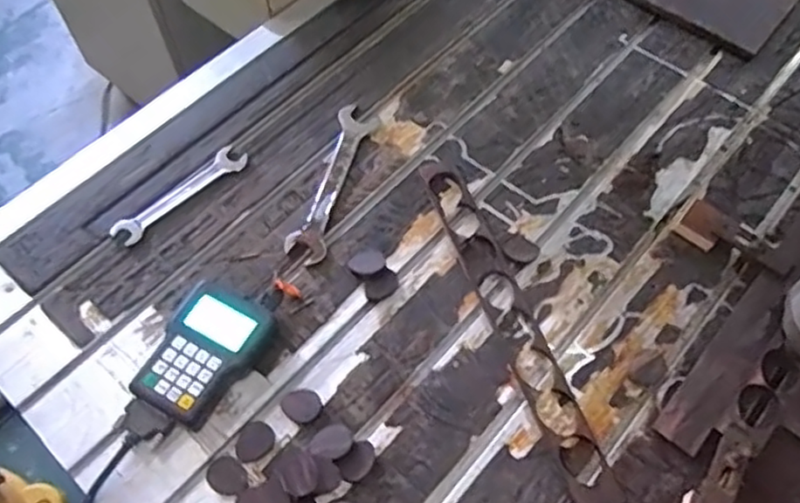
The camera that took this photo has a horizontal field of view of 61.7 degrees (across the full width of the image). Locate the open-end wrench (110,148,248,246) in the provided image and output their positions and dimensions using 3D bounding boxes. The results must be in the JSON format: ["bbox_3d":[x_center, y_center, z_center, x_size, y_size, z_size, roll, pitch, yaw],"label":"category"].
[{"bbox_3d":[-0.279,-0.074,0.859,0.189,0.008,0.036,-41,67,-21],"label":"open-end wrench"}]

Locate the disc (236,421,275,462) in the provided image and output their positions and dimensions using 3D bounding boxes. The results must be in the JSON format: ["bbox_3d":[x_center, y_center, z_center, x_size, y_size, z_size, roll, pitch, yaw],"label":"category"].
[{"bbox_3d":[-0.153,0.200,0.704,0.042,0.004,0.037,-38,66,-20],"label":"disc"}]

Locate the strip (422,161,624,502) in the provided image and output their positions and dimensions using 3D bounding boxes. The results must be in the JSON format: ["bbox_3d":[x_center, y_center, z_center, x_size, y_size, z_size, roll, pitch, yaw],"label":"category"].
[{"bbox_3d":[0.125,0.070,0.771,0.048,0.008,0.458,-17,61,-10],"label":"strip"}]

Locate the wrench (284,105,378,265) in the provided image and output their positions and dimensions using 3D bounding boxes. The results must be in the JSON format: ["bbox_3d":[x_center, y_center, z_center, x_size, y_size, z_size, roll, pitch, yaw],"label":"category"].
[{"bbox_3d":[-0.087,-0.094,0.871,0.051,0.013,0.249,13,61,8],"label":"wrench"}]

